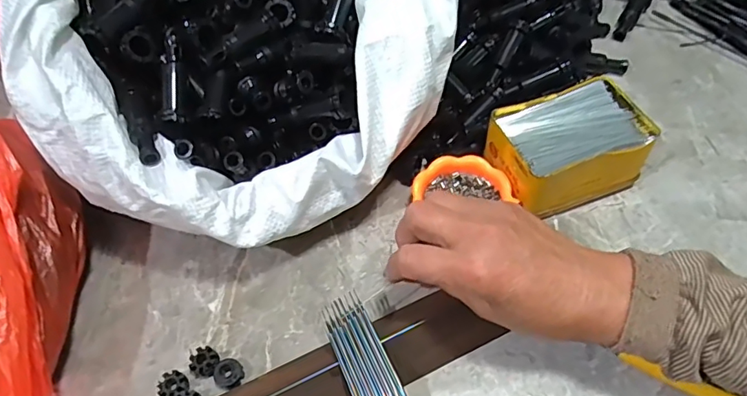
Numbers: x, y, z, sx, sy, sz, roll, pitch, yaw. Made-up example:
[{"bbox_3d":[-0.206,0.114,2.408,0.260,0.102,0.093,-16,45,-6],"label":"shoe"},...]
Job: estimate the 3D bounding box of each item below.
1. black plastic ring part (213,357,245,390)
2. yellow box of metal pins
[{"bbox_3d":[-0.100,0.121,0.351,0.019,0.008,0.019,8,56,9],"label":"black plastic ring part"},{"bbox_3d":[0.154,-0.042,0.409,0.114,0.055,0.087,-19,56,-9],"label":"yellow box of metal pins"}]

